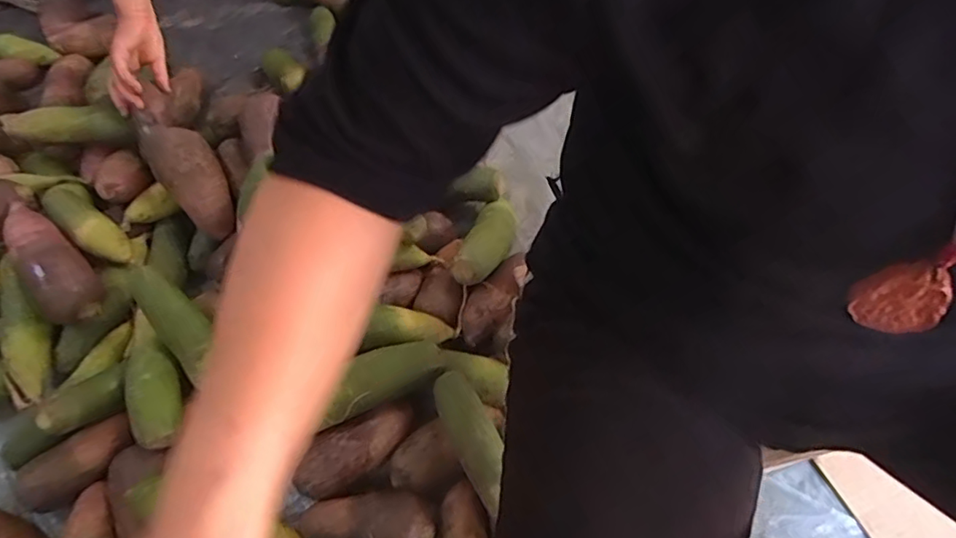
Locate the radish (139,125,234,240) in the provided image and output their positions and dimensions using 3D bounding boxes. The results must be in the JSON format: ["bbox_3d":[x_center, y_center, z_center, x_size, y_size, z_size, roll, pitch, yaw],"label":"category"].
[{"bbox_3d":[-0.423,-0.150,0.810,0.082,0.074,0.221,-38,64,-19],"label":"radish"}]

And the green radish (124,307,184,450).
[{"bbox_3d":[-0.385,0.122,0.671,0.053,0.062,0.174,-13,59,-6],"label":"green radish"}]

